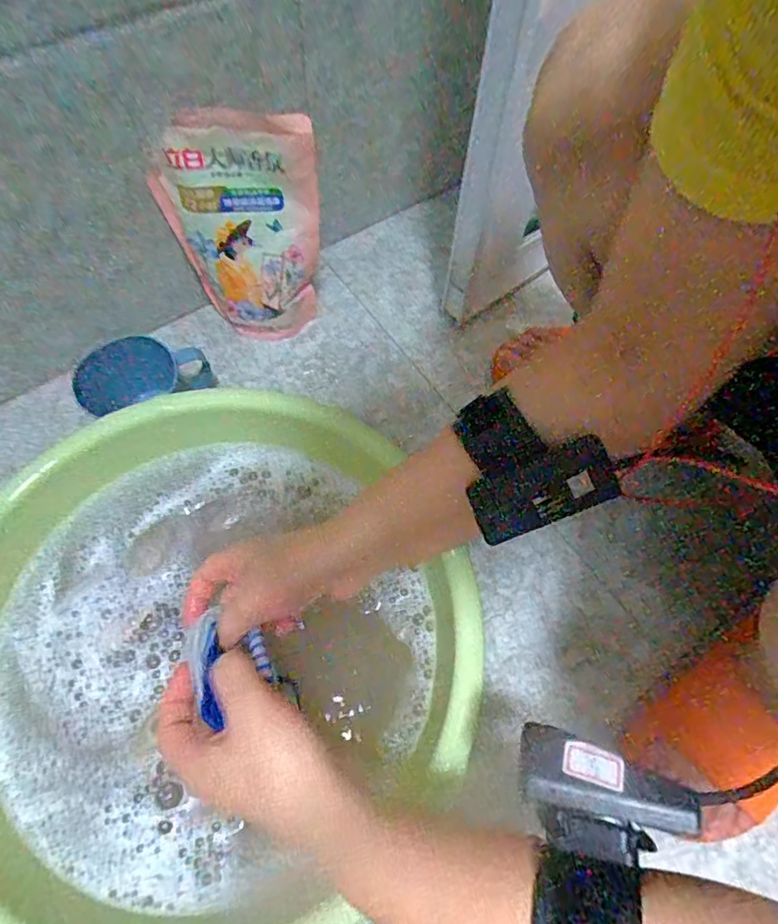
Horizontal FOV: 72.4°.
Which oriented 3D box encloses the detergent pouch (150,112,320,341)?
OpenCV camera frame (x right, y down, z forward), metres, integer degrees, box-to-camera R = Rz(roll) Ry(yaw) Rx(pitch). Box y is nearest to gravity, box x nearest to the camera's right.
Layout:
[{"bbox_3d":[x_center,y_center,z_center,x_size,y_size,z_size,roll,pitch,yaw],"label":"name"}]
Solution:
[{"bbox_3d":[-0.133,-0.201,0.500,0.144,0.223,0.046,-5,64,-5],"label":"detergent pouch"}]

